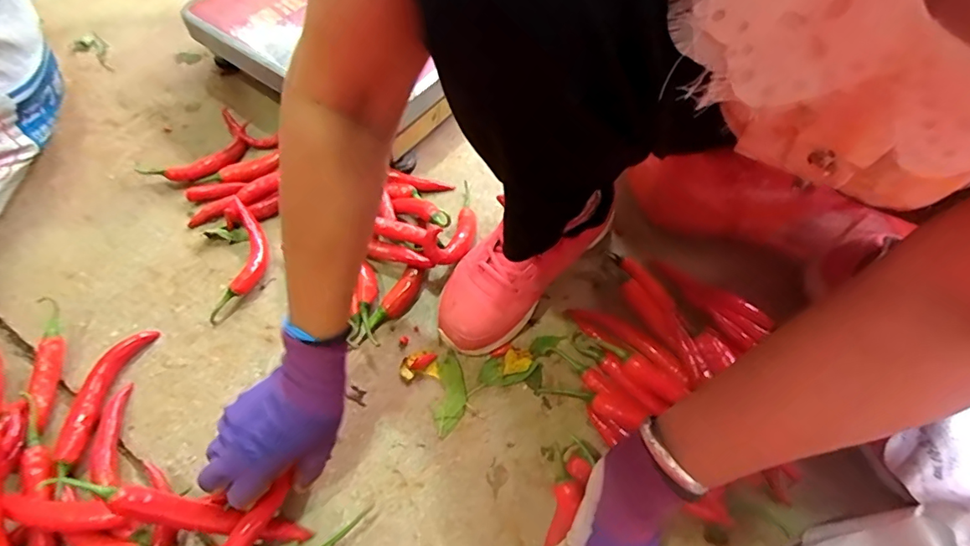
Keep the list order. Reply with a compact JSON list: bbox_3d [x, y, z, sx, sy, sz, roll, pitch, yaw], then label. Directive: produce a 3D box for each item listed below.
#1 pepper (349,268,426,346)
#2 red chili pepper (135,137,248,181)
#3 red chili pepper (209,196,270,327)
[{"bbox_3d":[-0.096,0.036,0.513,0.031,0.022,0.097,26,60,12],"label":"pepper"},{"bbox_3d":[-0.337,-0.129,0.592,0.116,0.015,0.046,-23,62,-17],"label":"red chili pepper"},{"bbox_3d":[-0.253,-0.017,0.530,0.045,0.033,0.136,-1,58,-4],"label":"red chili pepper"}]

